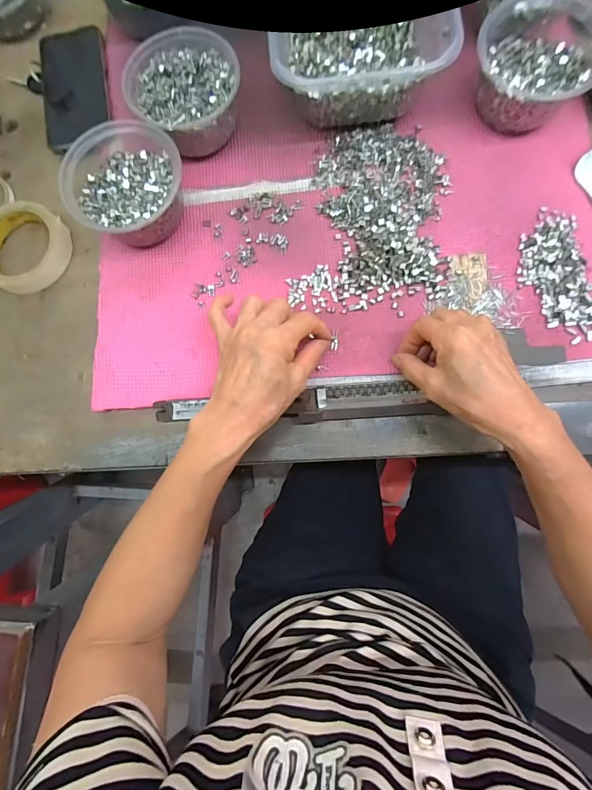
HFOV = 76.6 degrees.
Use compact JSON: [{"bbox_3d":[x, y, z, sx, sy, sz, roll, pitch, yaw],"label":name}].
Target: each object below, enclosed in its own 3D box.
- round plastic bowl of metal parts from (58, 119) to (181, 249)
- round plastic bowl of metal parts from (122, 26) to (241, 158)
[{"bbox_3d":[-0.169,-0.211,0.383,0.113,0.058,0.108,-1,80,4],"label":"round plastic bowl of metal parts"},{"bbox_3d":[-0.113,-0.315,0.394,0.111,0.053,0.110,-1,80,4],"label":"round plastic bowl of metal parts"}]

